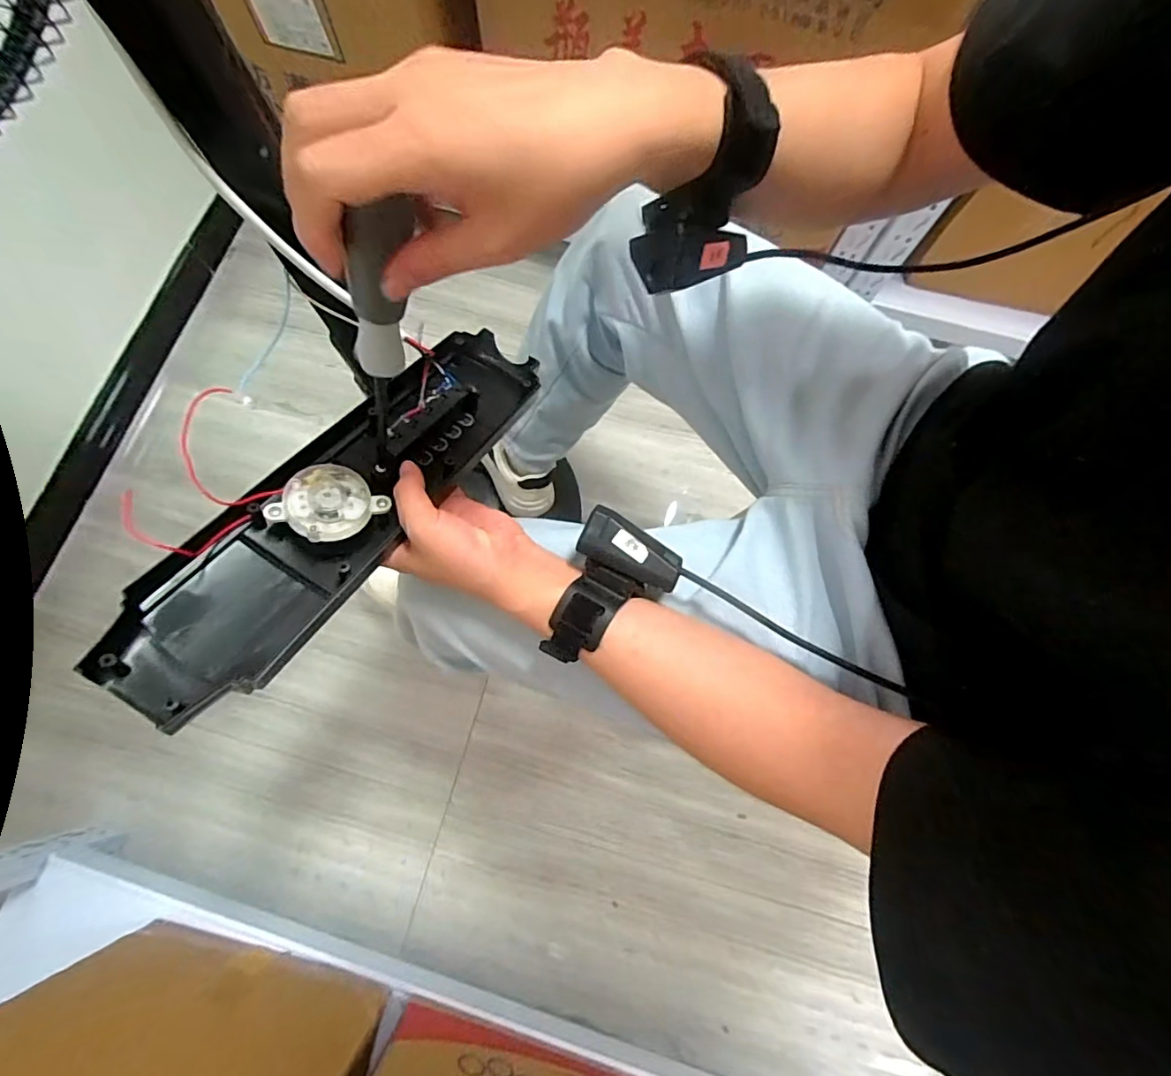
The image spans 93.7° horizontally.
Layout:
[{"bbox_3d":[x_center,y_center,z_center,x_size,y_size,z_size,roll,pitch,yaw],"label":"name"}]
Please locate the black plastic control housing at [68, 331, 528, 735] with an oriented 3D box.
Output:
[{"bbox_3d":[-0.159,-0.041,0.391,0.097,0.048,0.363,30,55,6],"label":"black plastic control housing"}]

